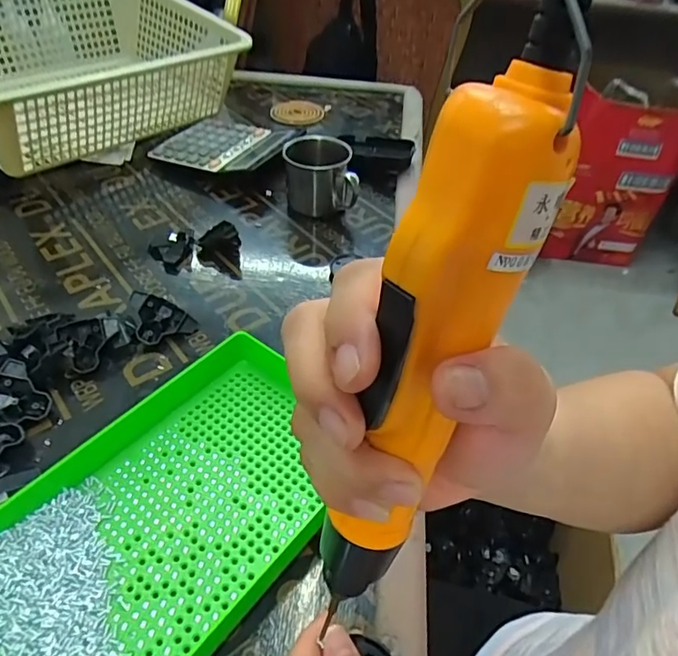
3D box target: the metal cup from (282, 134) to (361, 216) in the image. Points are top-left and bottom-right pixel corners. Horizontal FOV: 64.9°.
[{"bbox_3d":[-0.022,-0.176,0.626,0.084,0.068,0.078,2,45,-3],"label":"metal cup"}]

